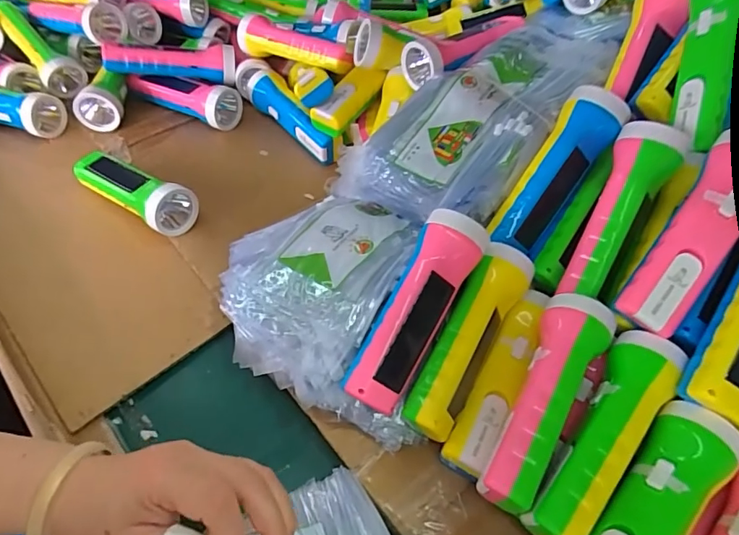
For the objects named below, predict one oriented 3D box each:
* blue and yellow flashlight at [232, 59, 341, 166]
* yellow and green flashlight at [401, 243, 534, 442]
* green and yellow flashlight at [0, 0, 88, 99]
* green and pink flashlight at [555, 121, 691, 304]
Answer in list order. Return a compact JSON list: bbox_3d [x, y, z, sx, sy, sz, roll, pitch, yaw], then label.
[{"bbox_3d":[-0.109,-0.207,0.640,0.048,0.044,0.200,-31,59,-23],"label":"blue and yellow flashlight"},{"bbox_3d":[0.080,0.054,0.389,0.041,0.037,0.164,26,72,18],"label":"yellow and green flashlight"},{"bbox_3d":[-0.466,-0.311,0.684,0.055,0.047,0.172,-38,79,-26],"label":"green and yellow flashlight"},{"bbox_3d":[0.206,-0.045,0.403,0.049,0.045,0.151,25,92,17],"label":"green and pink flashlight"}]

